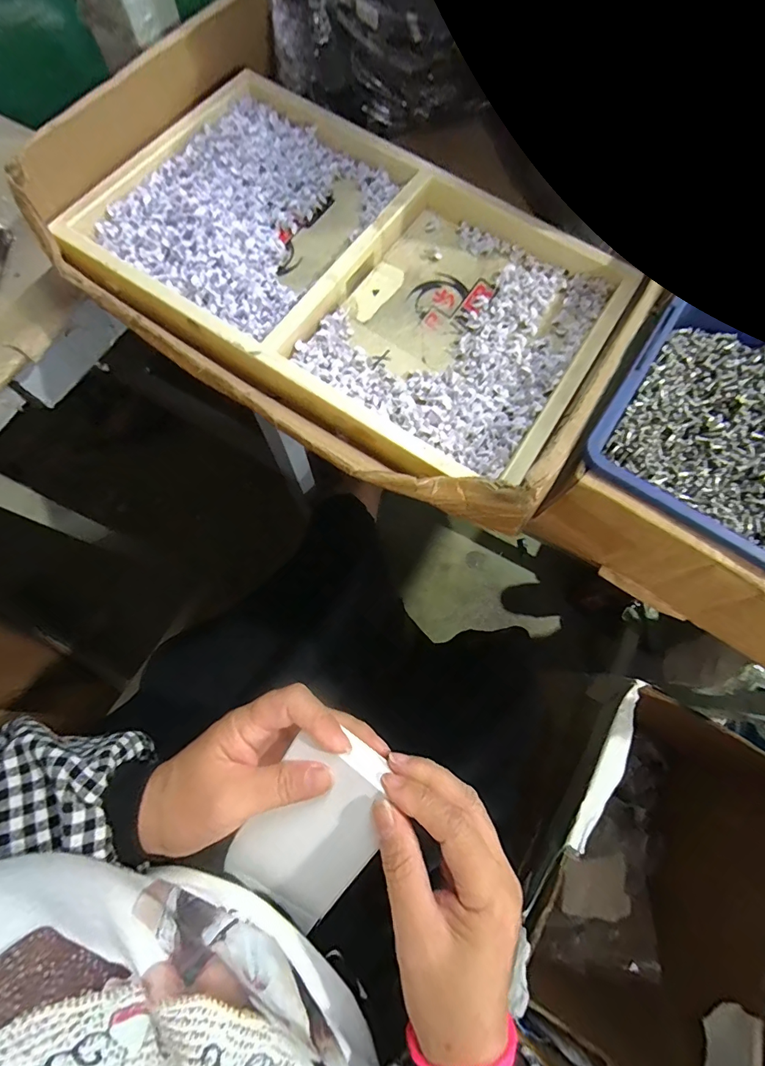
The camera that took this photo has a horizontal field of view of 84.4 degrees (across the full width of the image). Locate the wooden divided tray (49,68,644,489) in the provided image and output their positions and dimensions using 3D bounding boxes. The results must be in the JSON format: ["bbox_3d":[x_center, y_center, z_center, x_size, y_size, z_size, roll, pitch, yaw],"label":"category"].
[{"bbox_3d":[-0.016,-0.172,0.272,0.315,0.029,0.194,29,75,7],"label":"wooden divided tray"}]

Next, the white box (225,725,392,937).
[{"bbox_3d":[-0.040,0.173,0.246,0.067,0.013,0.119,32,103,8],"label":"white box"}]

